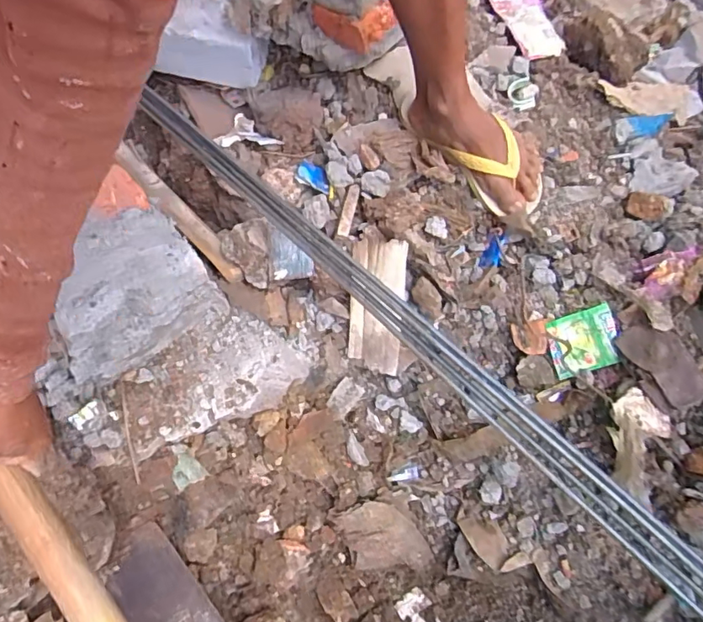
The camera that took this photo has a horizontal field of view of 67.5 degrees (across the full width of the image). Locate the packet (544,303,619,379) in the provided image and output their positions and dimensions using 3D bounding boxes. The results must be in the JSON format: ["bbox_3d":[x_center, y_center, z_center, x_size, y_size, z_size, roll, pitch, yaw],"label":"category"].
[{"bbox_3d":[0.295,0.038,0.669,0.083,0.018,0.075,-20,82,15],"label":"packet"}]

